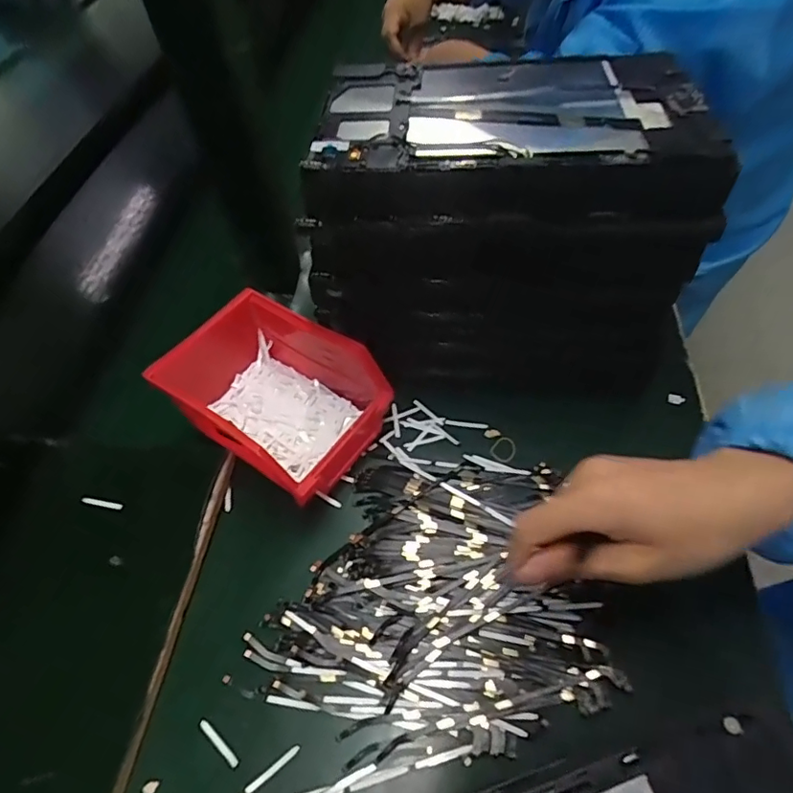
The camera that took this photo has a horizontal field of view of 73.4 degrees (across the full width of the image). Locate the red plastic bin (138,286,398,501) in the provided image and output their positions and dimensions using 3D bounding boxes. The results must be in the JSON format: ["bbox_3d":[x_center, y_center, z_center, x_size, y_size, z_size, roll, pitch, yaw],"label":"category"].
[{"bbox_3d":[-0.092,0.001,0.393,0.147,0.070,0.107,28,60,24],"label":"red plastic bin"}]

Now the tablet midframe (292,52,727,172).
[{"bbox_3d":[0.067,-0.187,0.342,0.234,0.009,0.145,2,53,7],"label":"tablet midframe"}]

